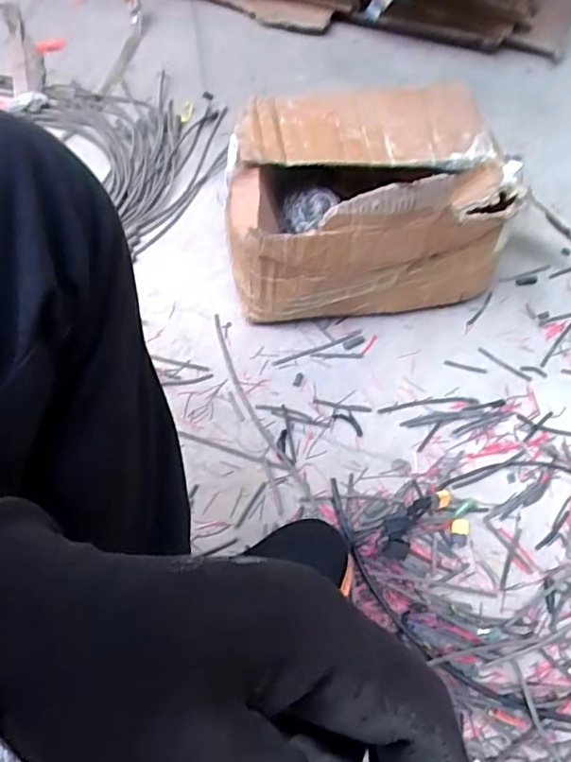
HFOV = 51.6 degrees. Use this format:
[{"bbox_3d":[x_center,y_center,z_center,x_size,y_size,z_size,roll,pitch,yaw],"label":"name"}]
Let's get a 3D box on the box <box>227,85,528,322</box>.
[{"bbox_3d":[0.087,-0.222,0.700,0.322,0.177,0.252,-11,63,-8],"label":"box"}]

